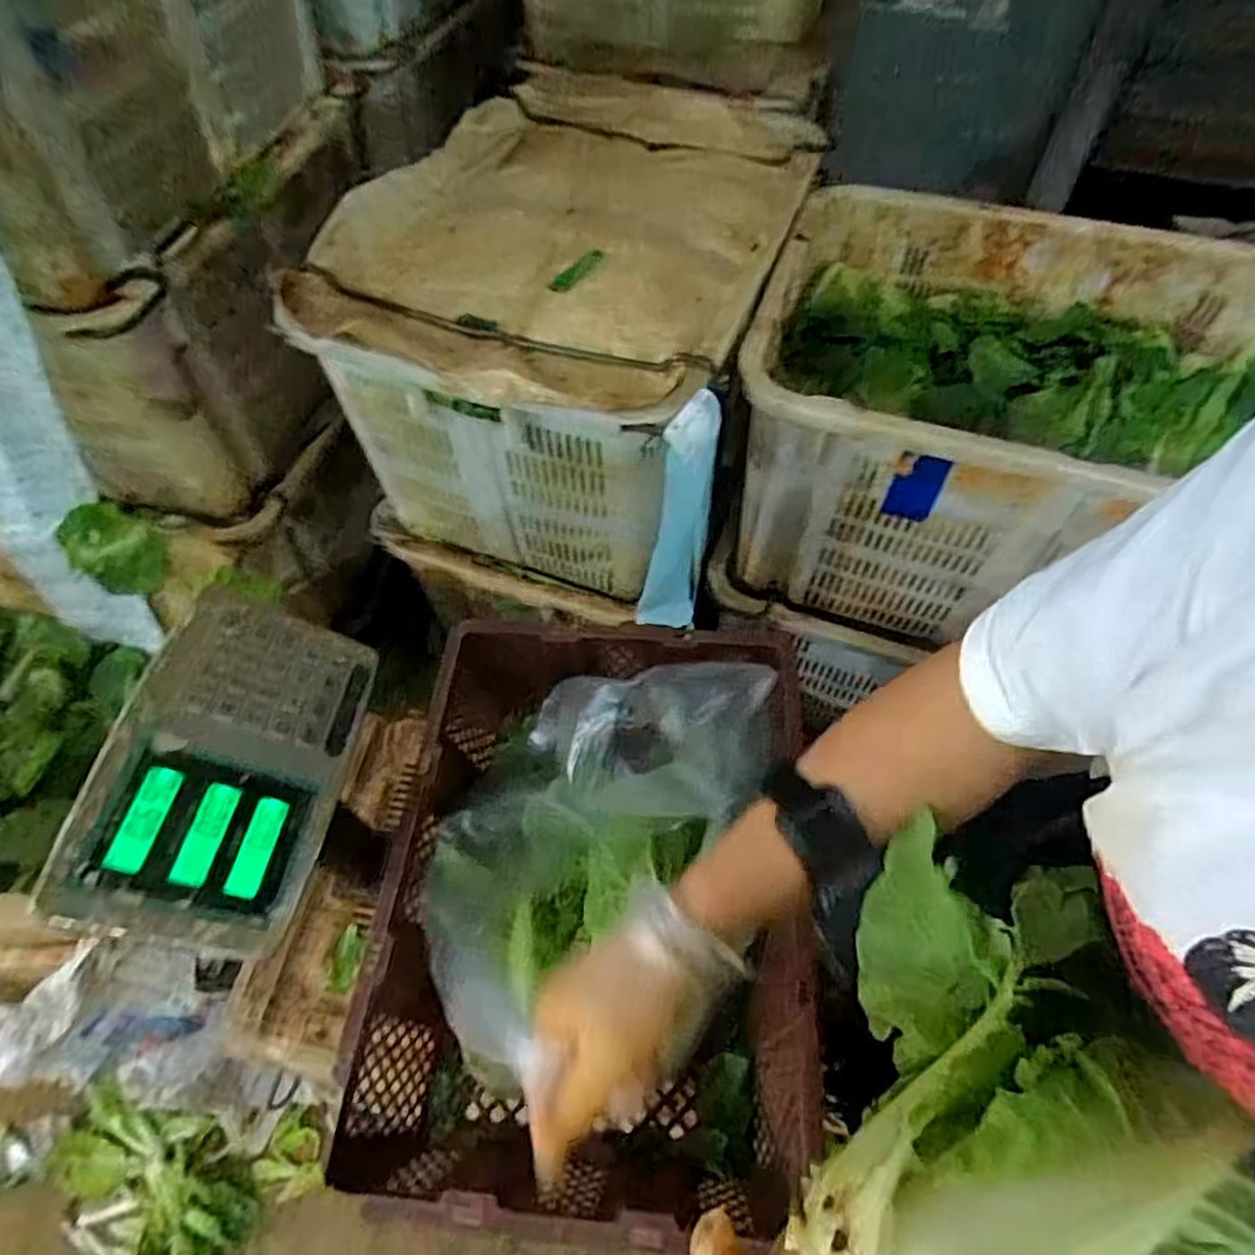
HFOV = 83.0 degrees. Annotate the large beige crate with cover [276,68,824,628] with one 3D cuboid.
[{"bbox_3d":[-0.057,-0.408,1.000,0.490,0.370,0.703,14,57,9],"label":"large beige crate with cover"}]

